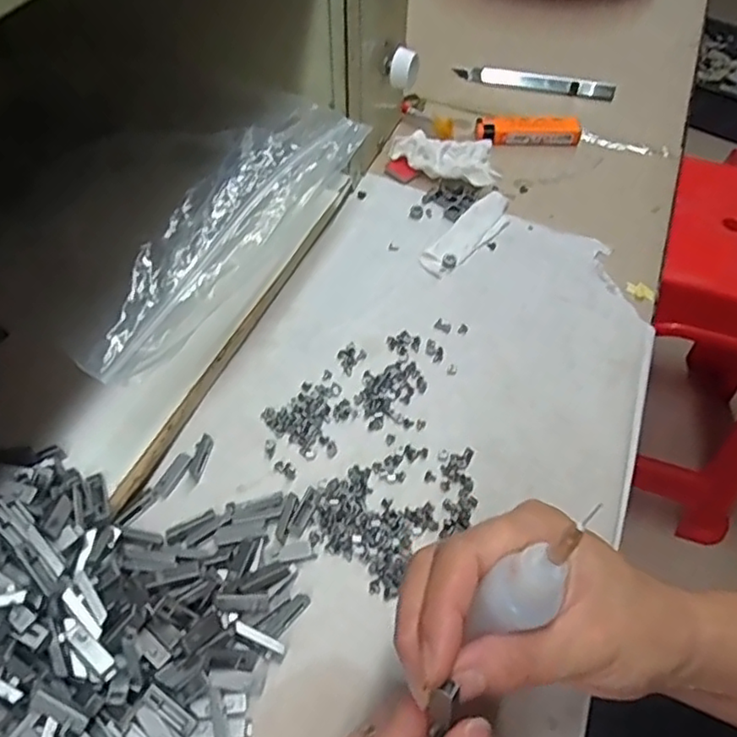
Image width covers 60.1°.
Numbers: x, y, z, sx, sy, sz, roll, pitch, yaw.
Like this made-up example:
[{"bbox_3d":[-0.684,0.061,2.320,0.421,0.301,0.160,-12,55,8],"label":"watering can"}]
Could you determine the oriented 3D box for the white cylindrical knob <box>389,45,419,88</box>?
[{"bbox_3d":[0.025,-0.210,0.446,0.019,0.025,0.019,12,22,-8],"label":"white cylindrical knob"}]

